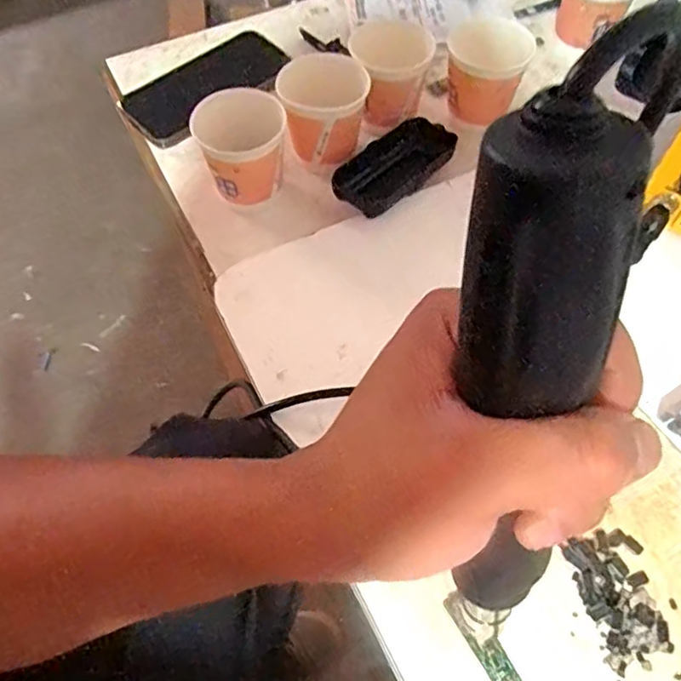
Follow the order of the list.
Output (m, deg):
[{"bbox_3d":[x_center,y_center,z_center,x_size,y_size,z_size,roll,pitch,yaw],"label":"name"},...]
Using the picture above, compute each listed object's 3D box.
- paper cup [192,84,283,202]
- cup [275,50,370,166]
[{"bbox_3d":[-0.074,-0.147,0.468,0.069,0.074,0.064,-20,62,-12],"label":"paper cup"},{"bbox_3d":[-0.014,-0.186,0.478,0.067,0.069,0.057,-2,60,-2],"label":"cup"}]

